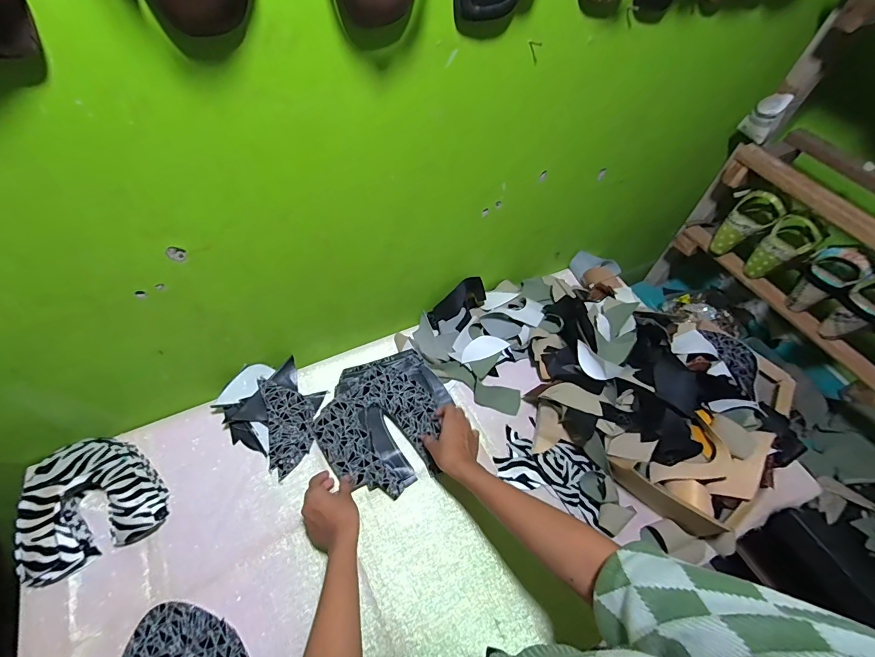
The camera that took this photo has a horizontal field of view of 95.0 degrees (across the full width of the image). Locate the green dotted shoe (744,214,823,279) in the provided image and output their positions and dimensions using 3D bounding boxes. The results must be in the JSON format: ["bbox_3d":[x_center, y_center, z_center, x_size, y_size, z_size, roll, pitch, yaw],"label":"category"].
[{"bbox_3d":[0.699,-0.165,0.807,0.098,0.133,0.080,-32,64,-25],"label":"green dotted shoe"}]

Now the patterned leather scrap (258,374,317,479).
[{"bbox_3d":[-0.256,0.164,0.699,0.078,0.017,0.164,-6,69,-32],"label":"patterned leather scrap"}]

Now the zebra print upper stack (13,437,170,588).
[{"bbox_3d":[-0.518,0.249,0.596,0.171,0.080,0.182,-26,61,-22],"label":"zebra print upper stack"}]

